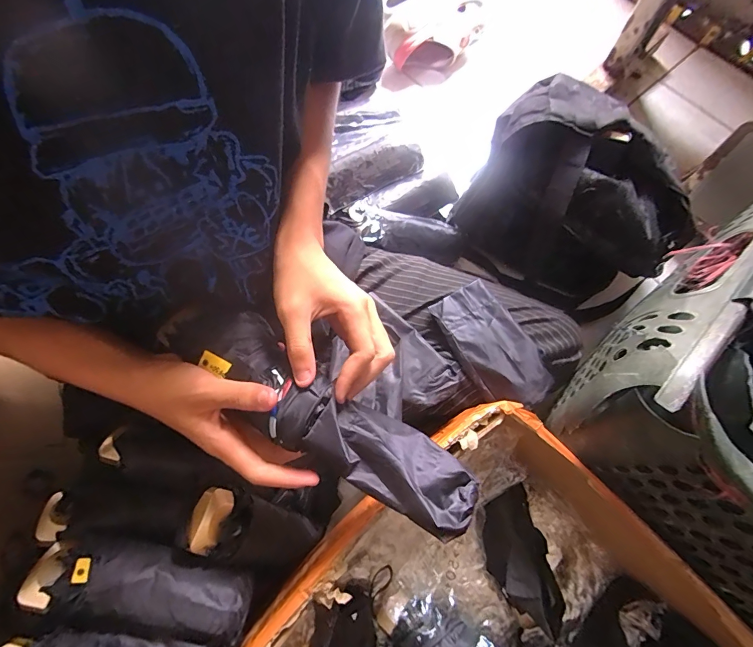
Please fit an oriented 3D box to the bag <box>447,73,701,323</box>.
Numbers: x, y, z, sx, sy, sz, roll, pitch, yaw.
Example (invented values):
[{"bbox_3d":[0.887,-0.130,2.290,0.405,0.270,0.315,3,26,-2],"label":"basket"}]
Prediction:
[{"bbox_3d":[0.266,-0.161,0.554,0.264,0.235,0.160,35,74,9],"label":"bag"}]

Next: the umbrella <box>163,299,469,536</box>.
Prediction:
[{"bbox_3d":[-0.043,0.074,0.317,0.286,0.074,0.073,36,73,1],"label":"umbrella"}]

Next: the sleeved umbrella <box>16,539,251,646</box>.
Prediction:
[{"bbox_3d":[-0.192,0.216,0.313,0.171,0.035,0.052,14,71,3],"label":"sleeved umbrella"}]

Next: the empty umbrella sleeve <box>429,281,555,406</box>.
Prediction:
[{"bbox_3d":[0.138,0.025,0.460,0.074,0.022,0.157,-32,75,-12],"label":"empty umbrella sleeve"}]

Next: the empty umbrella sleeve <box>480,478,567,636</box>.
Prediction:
[{"bbox_3d":[0.172,0.279,0.462,0.071,0.041,0.151,-10,72,-6],"label":"empty umbrella sleeve"}]

